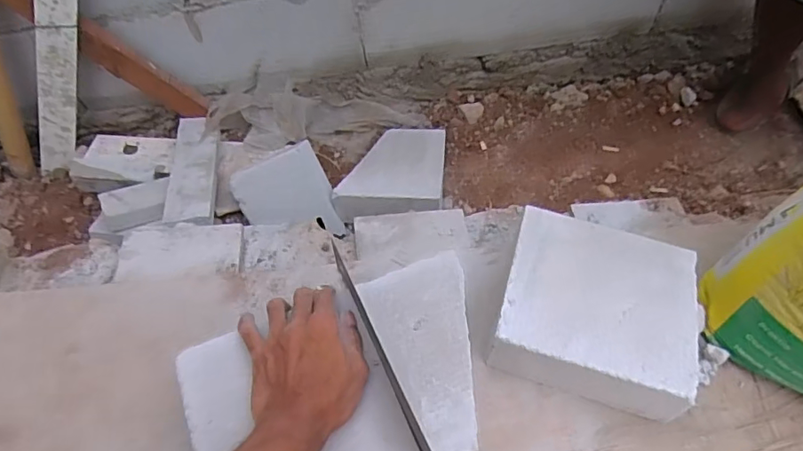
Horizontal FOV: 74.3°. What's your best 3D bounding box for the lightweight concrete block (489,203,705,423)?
[{"bbox_3d":[0.211,0.093,0.593,0.195,0.087,0.178,16,54,9],"label":"lightweight concrete block"}]

